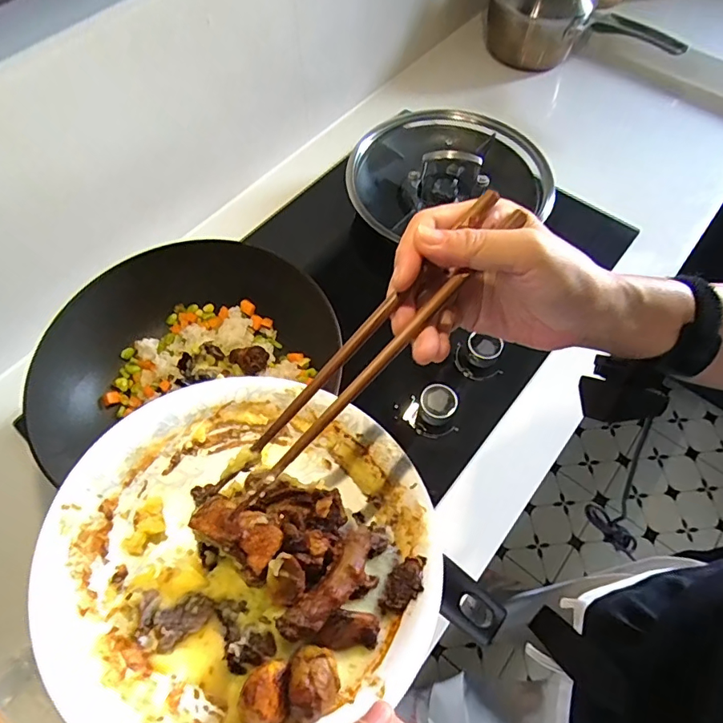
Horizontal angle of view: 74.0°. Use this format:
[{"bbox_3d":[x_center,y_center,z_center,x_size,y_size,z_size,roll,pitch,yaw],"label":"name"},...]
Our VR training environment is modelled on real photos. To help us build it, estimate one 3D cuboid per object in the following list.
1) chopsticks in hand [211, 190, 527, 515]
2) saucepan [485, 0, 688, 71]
[{"bbox_3d":[0.006,-0.009,0.251,0.027,0.016,0.206,40,83,19],"label":"chopsticks in hand"},{"bbox_3d":[0.371,-0.588,0.829,0.304,0.162,0.142,9,63,6],"label":"saucepan"}]

